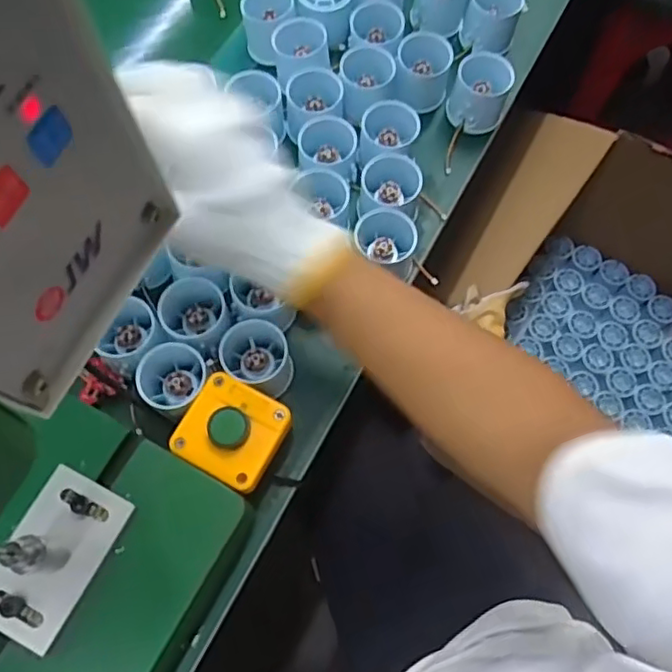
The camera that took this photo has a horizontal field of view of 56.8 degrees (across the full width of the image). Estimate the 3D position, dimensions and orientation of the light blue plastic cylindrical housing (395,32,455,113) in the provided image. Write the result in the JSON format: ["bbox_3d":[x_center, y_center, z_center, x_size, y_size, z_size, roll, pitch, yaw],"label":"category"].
[{"bbox_3d":[0.082,-0.250,0.593,0.051,0.053,0.048,0,69,0],"label":"light blue plastic cylindrical housing"}]

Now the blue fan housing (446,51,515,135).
[{"bbox_3d":[0.138,-0.232,0.595,0.053,0.045,0.057,22,70,8],"label":"blue fan housing"}]

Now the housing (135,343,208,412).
[{"bbox_3d":[-0.124,0.034,0.480,0.049,0.041,0.055,-29,72,-11],"label":"housing"}]

